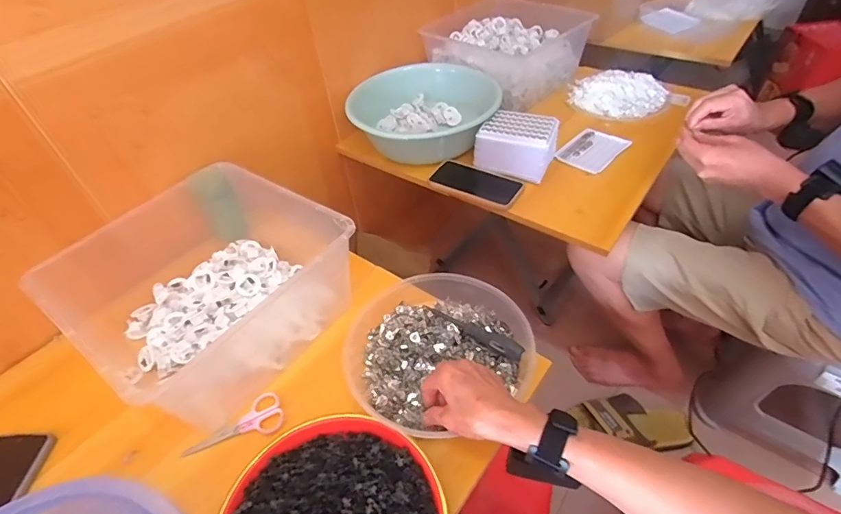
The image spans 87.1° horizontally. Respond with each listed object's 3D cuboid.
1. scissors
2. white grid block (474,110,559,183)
[{"bbox_3d":[-0.220,0.198,0.520,0.115,0.007,0.047,-17,47,-11],"label":"scissors"},{"bbox_3d":[0.176,-0.207,0.814,0.139,0.079,0.091,13,49,17],"label":"white grid block"}]

